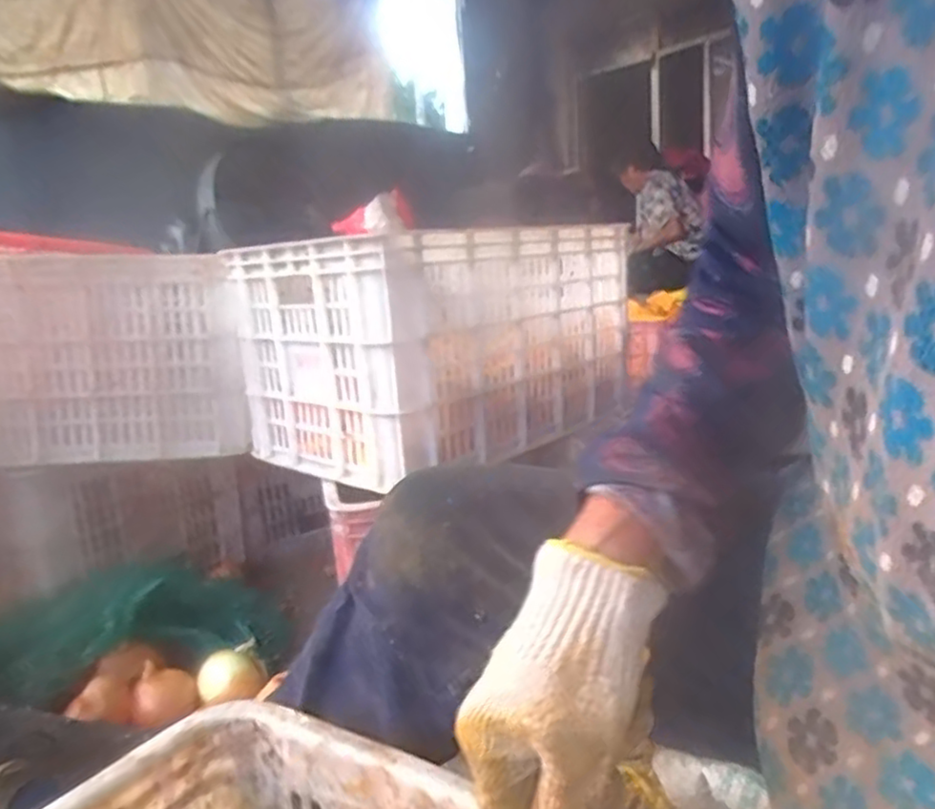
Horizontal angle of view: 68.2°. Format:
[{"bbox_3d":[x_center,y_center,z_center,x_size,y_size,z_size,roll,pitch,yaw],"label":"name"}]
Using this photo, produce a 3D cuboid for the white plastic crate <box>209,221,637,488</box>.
[{"bbox_3d":[-0.043,-0.090,0.989,0.352,0.273,0.464,8,16,44],"label":"white plastic crate"}]

